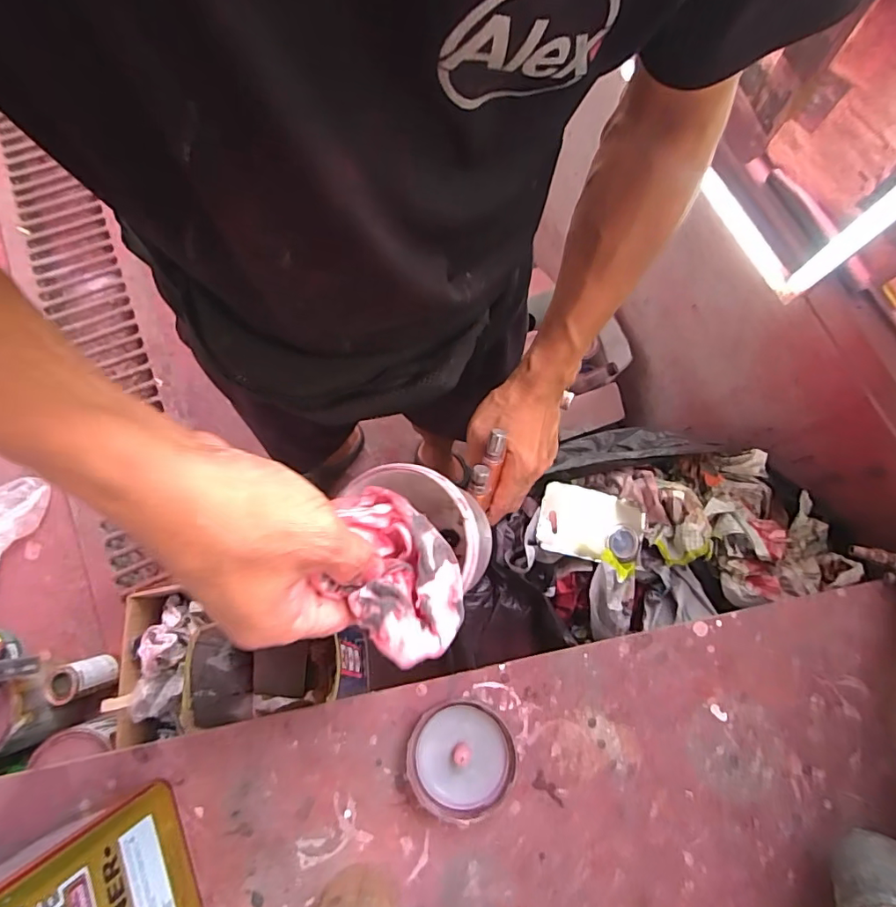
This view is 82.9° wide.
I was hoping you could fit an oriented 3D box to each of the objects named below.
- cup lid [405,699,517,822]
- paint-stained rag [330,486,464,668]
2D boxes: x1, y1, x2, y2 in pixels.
[{"bbox_3d":[0.013,0.302,0.506,0.101,0.030,0.101,0,76,1],"label":"cup lid"},{"bbox_3d":[-0.020,0.063,0.279,0.062,0.048,0.091,-8,76,-1],"label":"paint-stained rag"}]

